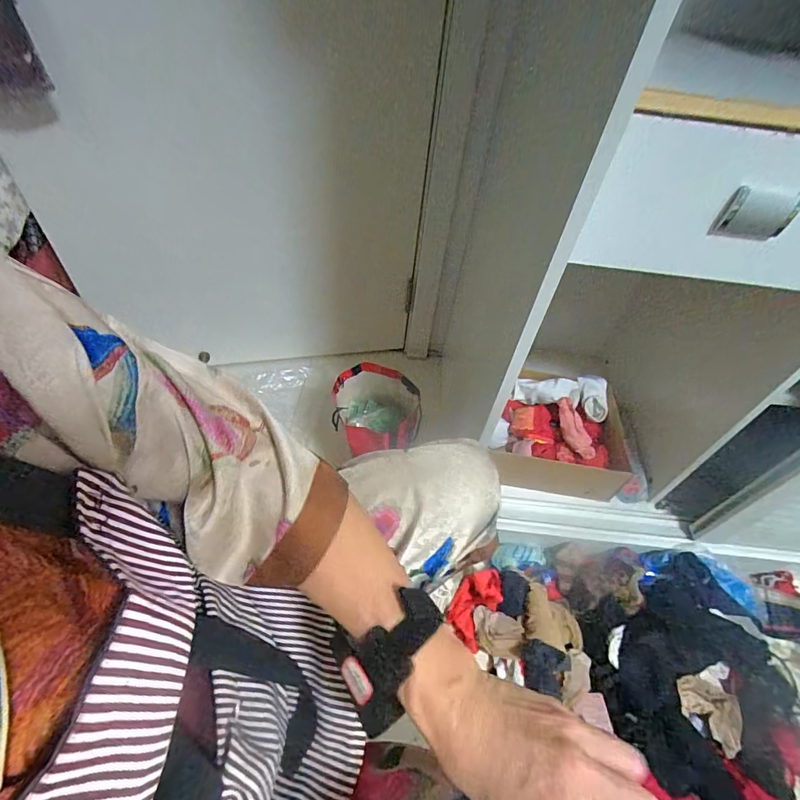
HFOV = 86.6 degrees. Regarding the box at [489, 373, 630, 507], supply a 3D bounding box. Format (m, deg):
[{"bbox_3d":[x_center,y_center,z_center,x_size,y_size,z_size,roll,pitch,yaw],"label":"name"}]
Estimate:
[{"bbox_3d":[0.352,0.067,0.958,0.276,0.119,0.265,9,49,2],"label":"box"}]

